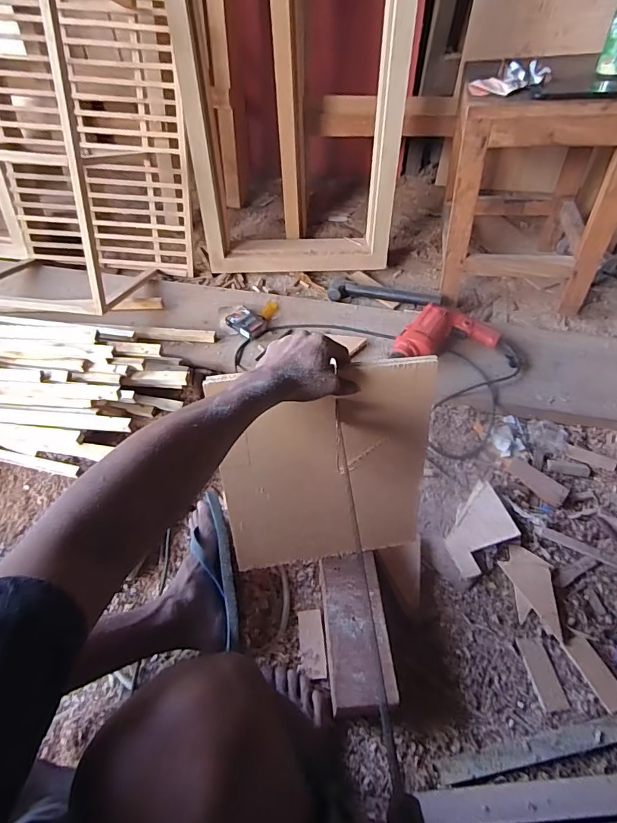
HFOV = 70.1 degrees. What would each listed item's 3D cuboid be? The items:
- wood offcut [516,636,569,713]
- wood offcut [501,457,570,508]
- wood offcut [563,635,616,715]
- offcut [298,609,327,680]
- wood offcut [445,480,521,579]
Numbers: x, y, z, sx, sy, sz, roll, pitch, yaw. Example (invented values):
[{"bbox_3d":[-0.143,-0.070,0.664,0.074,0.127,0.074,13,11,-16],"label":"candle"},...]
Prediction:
[{"bbox_3d":[0.345,0.386,0.649,0.038,0.011,0.094,-7,53,-4],"label":"wood offcut"},{"bbox_3d":[0.432,0.129,0.839,0.039,0.014,0.119,-38,61,-25],"label":"wood offcut"},{"bbox_3d":[0.423,0.383,0.644,0.040,0.011,0.095,-17,54,-11],"label":"wood offcut"},{"bbox_3d":[0.005,0.352,0.667,0.036,0.011,0.092,-4,53,-2],"label":"offcut"},{"bbox_3d":[0.303,0.207,0.769,0.095,0.007,0.167,27,65,35],"label":"wood offcut"}]

